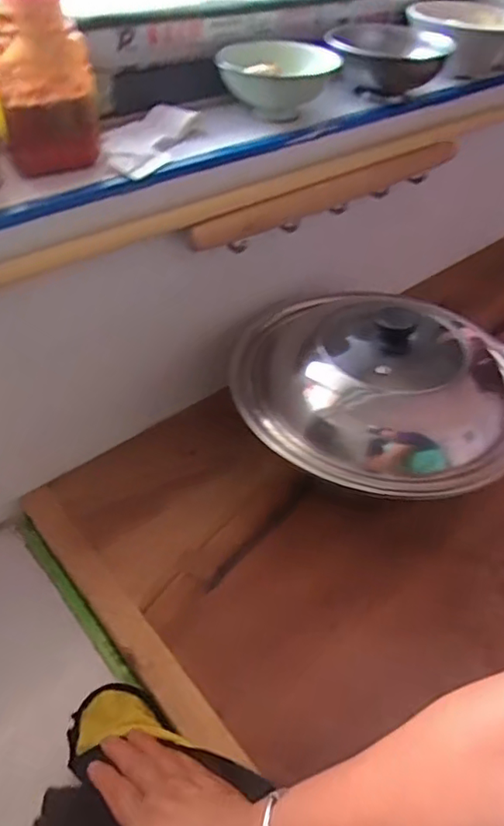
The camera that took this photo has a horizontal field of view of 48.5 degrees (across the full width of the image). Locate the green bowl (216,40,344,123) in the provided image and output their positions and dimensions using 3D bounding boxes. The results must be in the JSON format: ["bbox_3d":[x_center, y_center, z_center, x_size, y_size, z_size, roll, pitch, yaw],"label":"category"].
[{"bbox_3d":[0.029,-0.366,0.615,0.123,0.056,0.123,13,45,9],"label":"green bowl"}]

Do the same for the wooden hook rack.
[{"bbox_3d":[0.109,-0.265,0.667,0.441,0.044,0.020,-30,53,-30],"label":"wooden hook rack"}]

